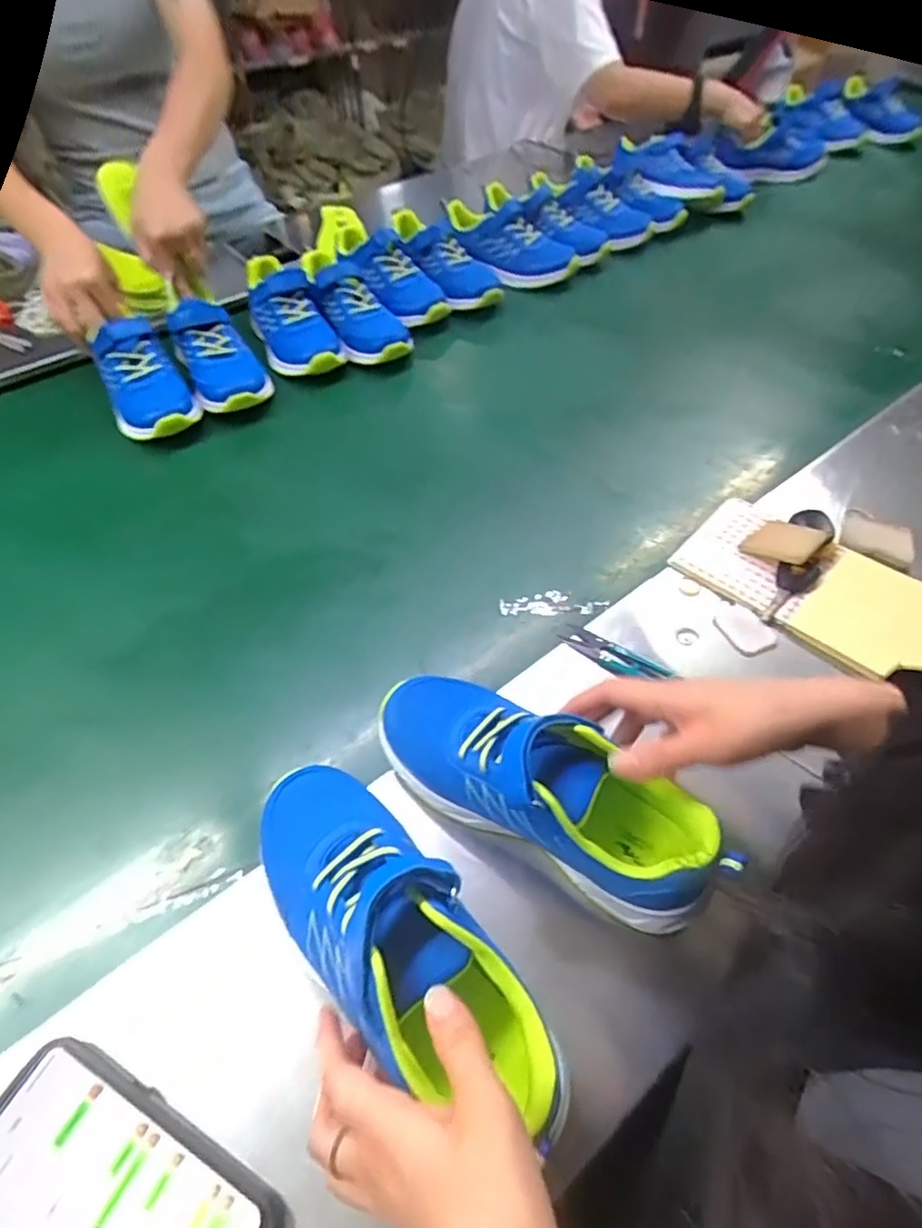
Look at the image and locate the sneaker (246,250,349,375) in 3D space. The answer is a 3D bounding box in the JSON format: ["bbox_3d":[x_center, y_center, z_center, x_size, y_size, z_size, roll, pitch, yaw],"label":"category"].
[{"bbox_3d":[-0.241,-0.416,0.855,0.091,0.083,0.248,-24,54,-14],"label":"sneaker"}]

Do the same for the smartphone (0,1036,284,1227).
[{"bbox_3d":[-0.173,0.291,0.300,0.162,0.010,0.080,21,55,17],"label":"smartphone"}]

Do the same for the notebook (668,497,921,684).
[{"bbox_3d":[0.316,-0.032,0.547,0.215,0.016,0.138,35,60,25],"label":"notebook"}]

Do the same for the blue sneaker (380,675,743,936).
[{"bbox_3d":[0.051,0.103,0.390,0.222,0.085,0.084,25,56,21],"label":"blue sneaker"}]

